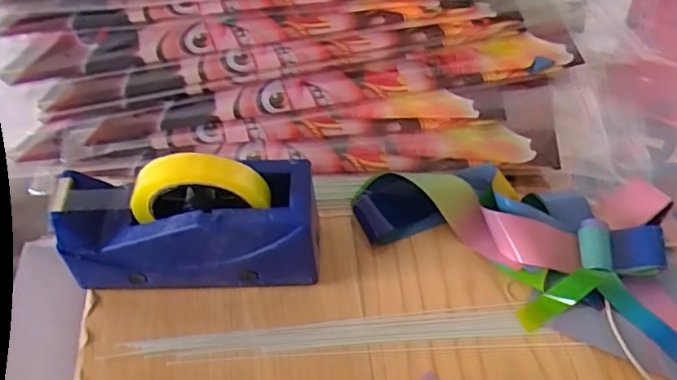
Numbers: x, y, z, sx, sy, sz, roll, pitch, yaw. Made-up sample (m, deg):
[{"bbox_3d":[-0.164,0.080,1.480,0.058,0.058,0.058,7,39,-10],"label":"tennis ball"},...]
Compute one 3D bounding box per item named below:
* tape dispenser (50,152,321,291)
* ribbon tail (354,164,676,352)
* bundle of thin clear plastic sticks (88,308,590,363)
[{"bbox_3d":[-0.119,0.024,0.485,0.201,0.136,0.067,-1,54,-1],"label":"tape dispenser"},{"bbox_3d":[0.295,0.111,0.479,0.592,0.040,0.183,32,60,21],"label":"ribbon tail"},{"bbox_3d":[0.003,0.119,0.490,0.356,0.009,0.034,-1,54,-1],"label":"bundle of thin clear plastic sticks"}]

